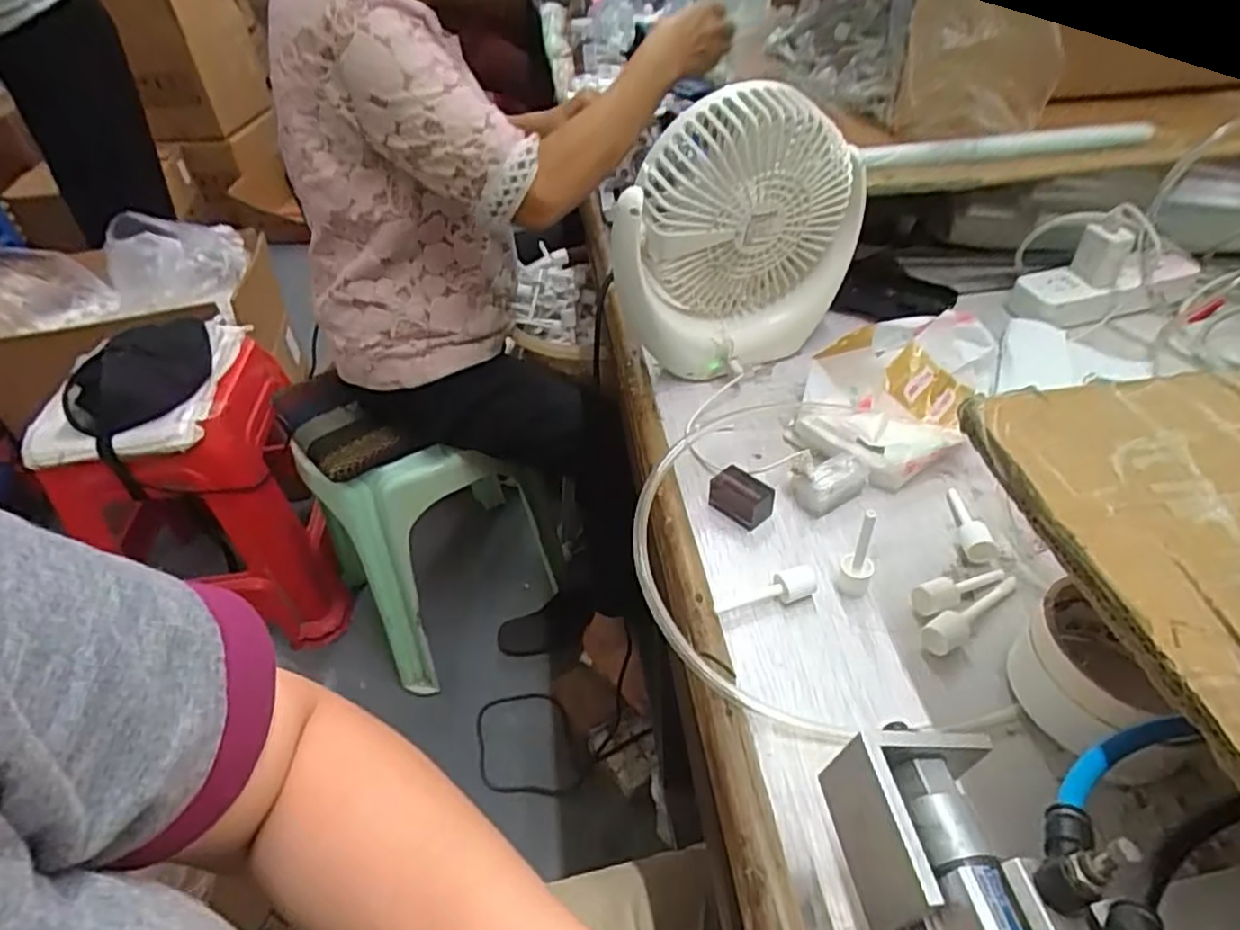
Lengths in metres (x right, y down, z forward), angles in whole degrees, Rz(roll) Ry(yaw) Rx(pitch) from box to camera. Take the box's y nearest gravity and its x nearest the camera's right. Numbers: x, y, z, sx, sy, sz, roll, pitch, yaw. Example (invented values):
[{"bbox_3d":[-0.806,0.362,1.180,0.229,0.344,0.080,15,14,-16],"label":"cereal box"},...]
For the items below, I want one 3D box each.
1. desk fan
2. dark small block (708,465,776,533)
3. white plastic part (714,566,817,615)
[{"bbox_3d":[0.092,-0.174,0.562,0.195,0.198,0.059,-20,44,-16],"label":"desk fan"},{"bbox_3d":[0.082,0.022,0.490,0.023,0.024,0.042,-33,49,-27],"label":"dark small block"},{"bbox_3d":[0.087,0.076,0.434,0.063,0.013,0.017,-9,42,-4],"label":"white plastic part"}]

